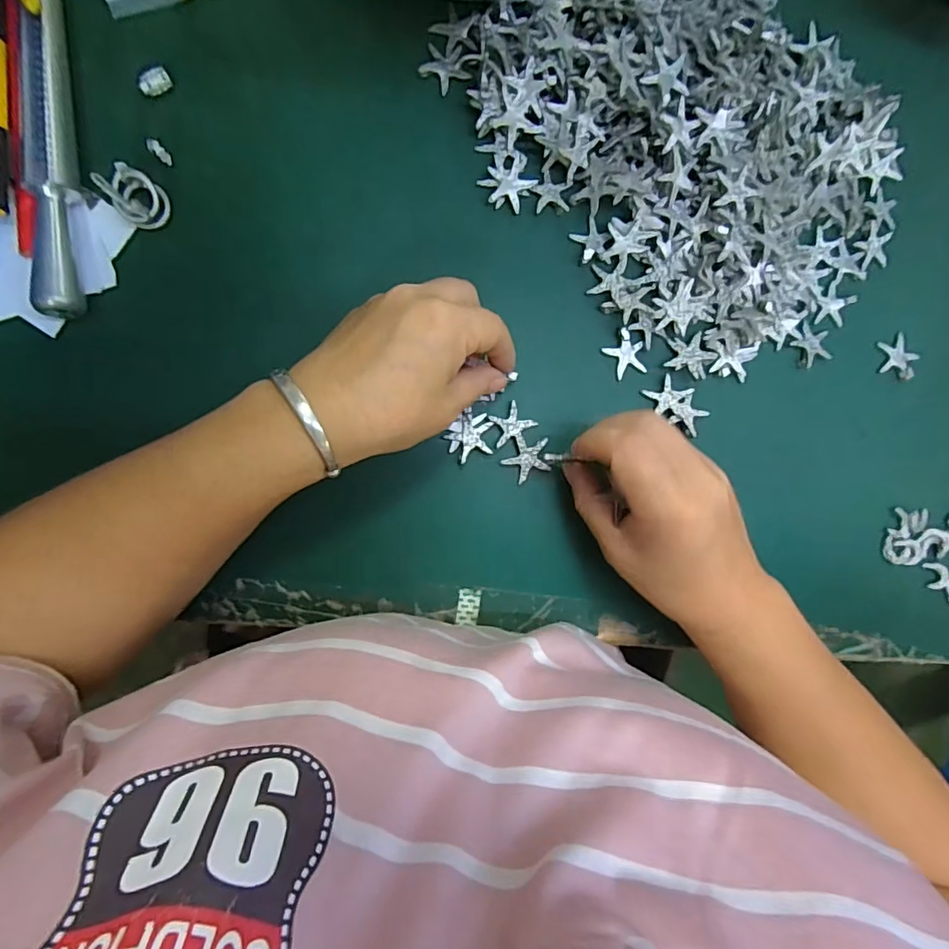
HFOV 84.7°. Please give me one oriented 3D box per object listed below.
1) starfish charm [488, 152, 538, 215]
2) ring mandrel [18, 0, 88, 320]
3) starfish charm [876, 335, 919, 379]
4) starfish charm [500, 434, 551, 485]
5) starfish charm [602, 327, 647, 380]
[{"bbox_3d":[0.020,-0.169,0.303,0.027,0.006,0.031,32,87,-7],"label":"starfish charm"},{"bbox_3d":[-0.212,-0.183,0.259,0.020,0.019,0.204,-3,91,-8],"label":"ring mandrel"},{"bbox_3d":[0.277,-0.076,0.340,0.022,0.004,0.029,-9,92,-8],"label":"starfish charm"},{"bbox_3d":[0.031,-0.010,0.308,0.028,0.005,0.026,0,91,-8],"label":"starfish charm"},{"bbox_3d":[0.093,-0.073,0.315,0.022,0.005,0.029,-32,95,-6],"label":"starfish charm"}]

